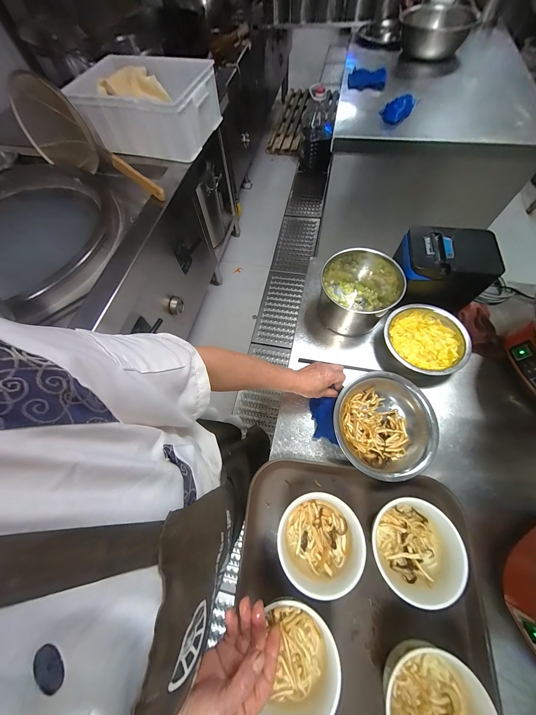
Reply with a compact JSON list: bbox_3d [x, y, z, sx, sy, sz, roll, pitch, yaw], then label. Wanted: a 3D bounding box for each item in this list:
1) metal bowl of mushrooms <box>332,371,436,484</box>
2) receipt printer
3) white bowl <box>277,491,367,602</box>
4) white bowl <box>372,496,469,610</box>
[{"bbox_3d":[0.219,0.129,0.462,0.186,0.066,0.188,-1,66,2],"label":"metal bowl of mushrooms"},{"bbox_3d":[0.386,-0.215,0.544,0.170,0.124,0.137,3,67,4],"label":"receipt printer"},{"bbox_3d":[0.082,0.290,0.390,0.120,0.076,0.128,-1,66,2],"label":"white bowl"},{"bbox_3d":[0.222,0.292,0.381,0.120,0.079,0.126,-1,66,2],"label":"white bowl"}]

